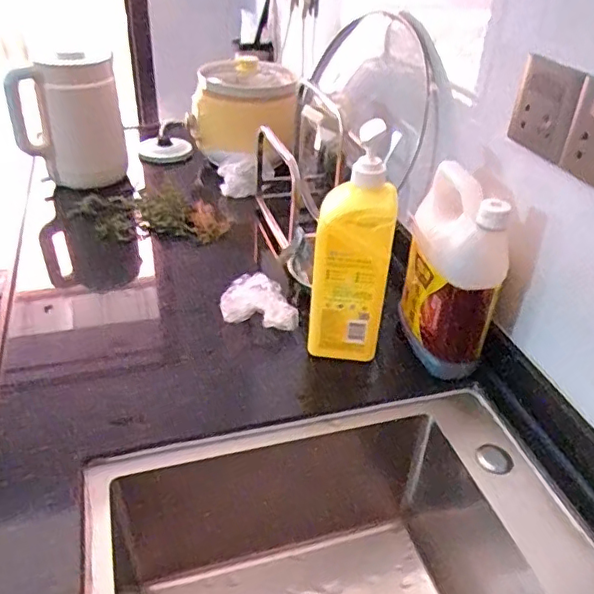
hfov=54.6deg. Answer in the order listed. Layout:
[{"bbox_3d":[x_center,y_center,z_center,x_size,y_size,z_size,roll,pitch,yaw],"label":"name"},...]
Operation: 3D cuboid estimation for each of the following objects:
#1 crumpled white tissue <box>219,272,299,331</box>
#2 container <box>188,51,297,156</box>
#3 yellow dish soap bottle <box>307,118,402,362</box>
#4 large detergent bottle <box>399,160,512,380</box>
[{"bbox_3d":[-0.050,0.003,0.775,0.100,0.039,0.100,1,35,-3],"label":"crumpled white tissue"},{"bbox_3d":[-0.108,-0.395,1.217,0.208,0.173,0.169,2,35,-2],"label":"container"},{"bbox_3d":[0.062,-0.035,0.659,0.084,0.259,0.055,7,35,6],"label":"yellow dish soap bottle"},{"bbox_3d":[0.177,-0.032,0.676,0.074,0.215,0.131,-2,35,-8],"label":"large detergent bottle"}]

